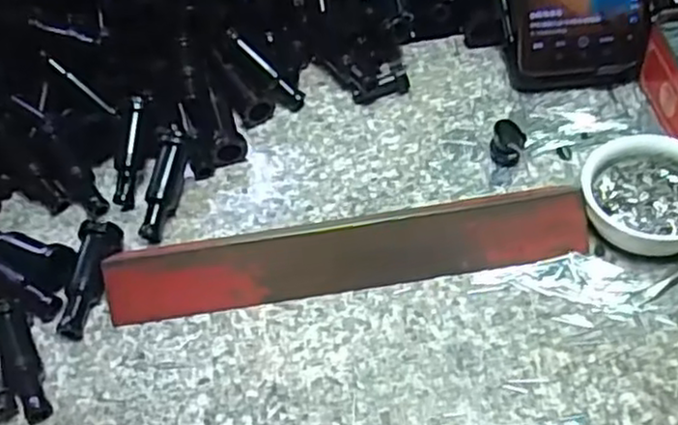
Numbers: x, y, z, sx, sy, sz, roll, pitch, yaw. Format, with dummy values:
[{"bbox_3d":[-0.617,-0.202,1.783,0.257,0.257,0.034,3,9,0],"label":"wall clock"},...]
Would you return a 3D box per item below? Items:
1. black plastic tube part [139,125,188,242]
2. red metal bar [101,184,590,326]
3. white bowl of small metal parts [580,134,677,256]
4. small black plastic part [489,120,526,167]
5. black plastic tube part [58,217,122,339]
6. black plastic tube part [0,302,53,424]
[{"bbox_3d":[-0.104,-0.016,0.434,0.016,0.019,0.070,7,73,10],"label":"black plastic tube part"},{"bbox_3d":[0.005,0.022,0.393,0.259,0.017,0.037,-11,50,0],"label":"red metal bar"},{"bbox_3d":[0.166,-0.010,0.390,0.068,0.023,0.067,-4,50,5],"label":"white bowl of small metal parts"},{"bbox_3d":[0.101,-0.042,0.432,0.018,0.019,0.023,14,54,19],"label":"small black plastic part"},{"bbox_3d":[-0.137,0.036,0.400,0.022,0.017,0.066,-2,51,6],"label":"black plastic tube part"},{"bbox_3d":[-0.168,0.078,0.373,0.027,0.014,0.069,-22,51,-9],"label":"black plastic tube part"}]

